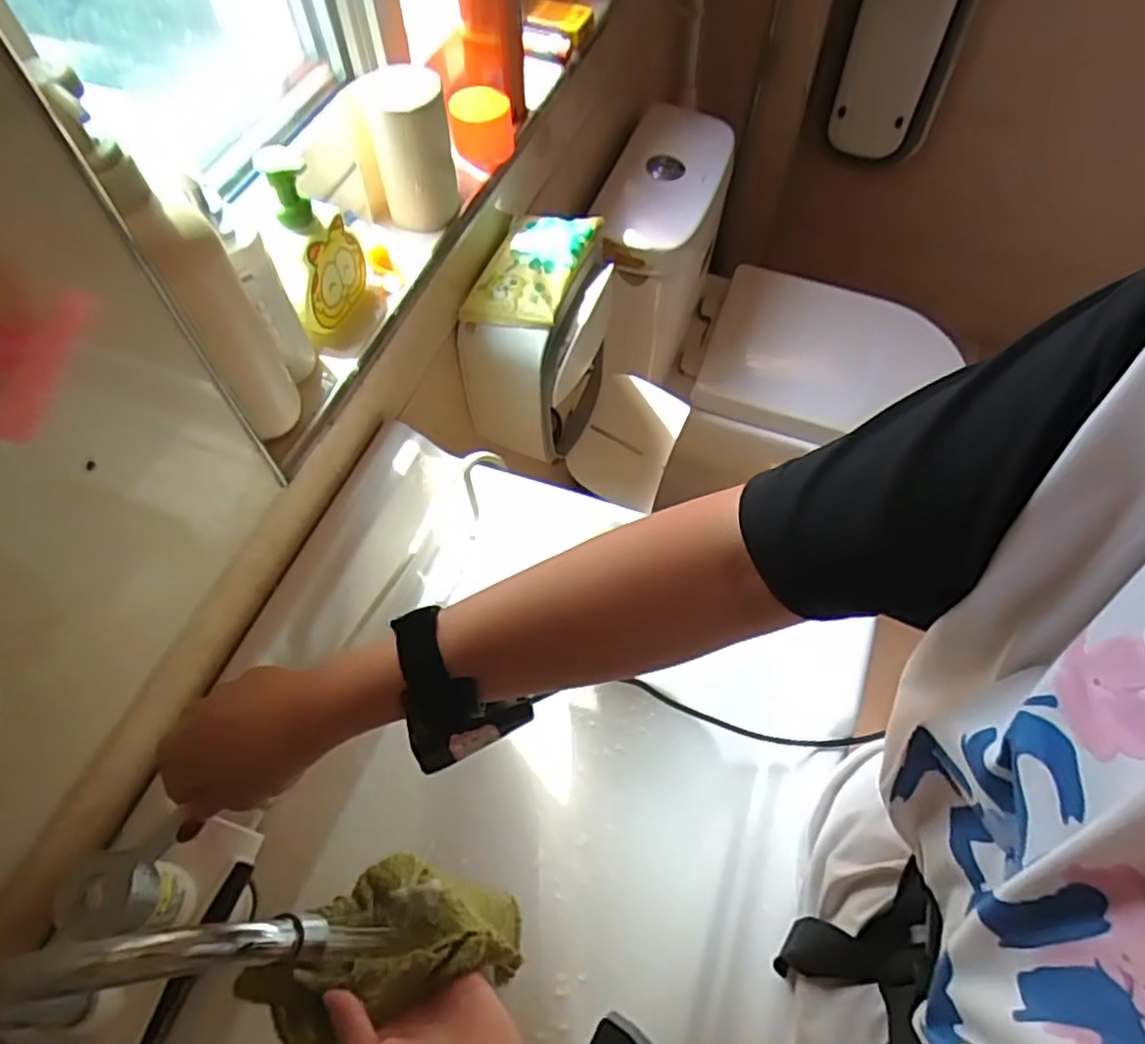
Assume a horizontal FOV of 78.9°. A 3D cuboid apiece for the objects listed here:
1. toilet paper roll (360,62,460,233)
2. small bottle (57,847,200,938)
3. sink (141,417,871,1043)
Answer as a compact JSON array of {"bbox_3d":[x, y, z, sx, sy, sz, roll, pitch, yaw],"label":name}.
[{"bbox_3d":[-0.148,-0.340,0.636,0.074,0.115,0.067,-13,60,-7],"label":"toilet paper roll"},{"bbox_3d":[-0.253,0.214,0.398,0.039,0.070,0.041,7,59,5],"label":"small bottle"},{"bbox_3d":[-0.089,0.358,0.528,0.445,0.262,0.782,17,60,11],"label":"sink"}]

